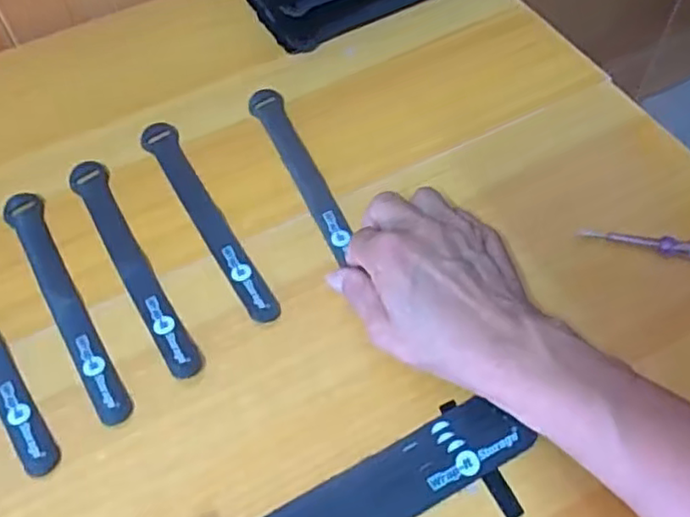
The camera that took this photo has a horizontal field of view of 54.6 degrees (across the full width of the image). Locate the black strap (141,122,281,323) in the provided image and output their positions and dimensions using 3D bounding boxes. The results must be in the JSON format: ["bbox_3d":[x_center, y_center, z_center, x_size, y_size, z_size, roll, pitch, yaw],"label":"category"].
[{"bbox_3d":[-0.099,-0.031,0.469,0.024,0.004,0.194,-26,60,-14],"label":"black strap"}]

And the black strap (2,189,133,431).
[{"bbox_3d":[-0.185,0.025,0.440,0.024,0.006,0.198,-27,60,-15],"label":"black strap"}]

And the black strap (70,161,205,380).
[{"bbox_3d":[-0.145,0.000,0.452,0.025,0.004,0.197,-27,60,-15],"label":"black strap"}]

